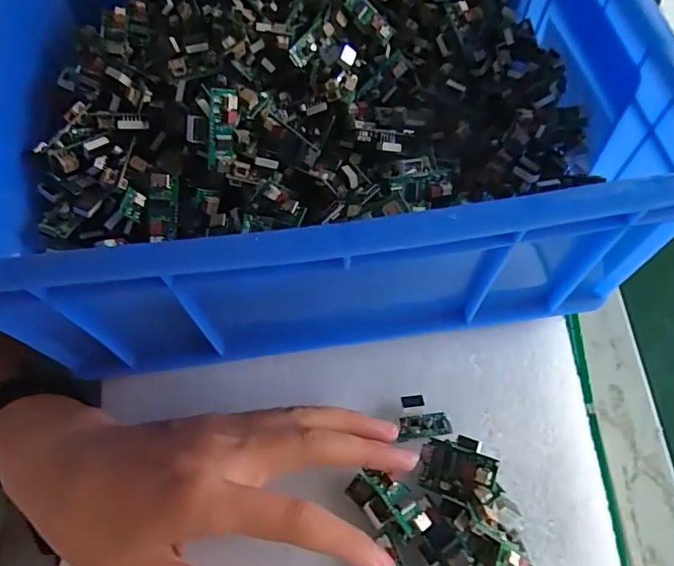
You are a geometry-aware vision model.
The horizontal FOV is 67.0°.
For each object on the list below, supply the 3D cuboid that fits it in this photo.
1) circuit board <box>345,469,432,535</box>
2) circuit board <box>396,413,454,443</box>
[{"bbox_3d":[0.025,0.109,0.252,0.039,0.012,0.022,36,69,15],"label":"circuit board"},{"bbox_3d":[0.047,0.078,0.277,0.029,0.007,0.013,-8,65,-4],"label":"circuit board"}]

